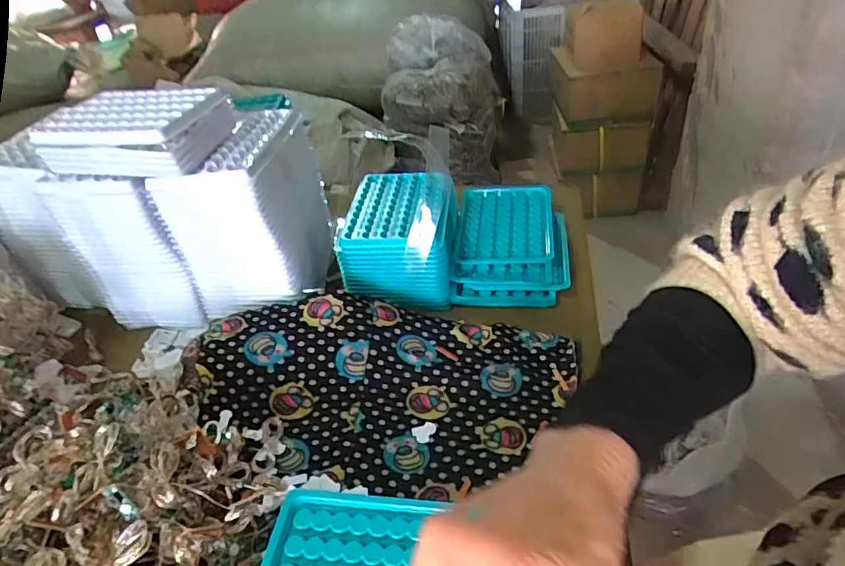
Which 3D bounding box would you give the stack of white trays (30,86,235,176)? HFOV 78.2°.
[{"bbox_3d":[-0.229,-0.123,0.415,0.136,0.037,0.094,7,39,15],"label":"stack of white trays"}]

